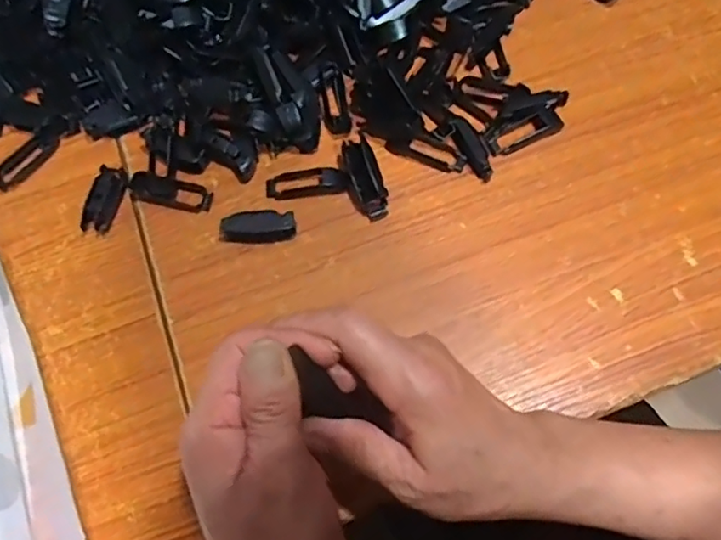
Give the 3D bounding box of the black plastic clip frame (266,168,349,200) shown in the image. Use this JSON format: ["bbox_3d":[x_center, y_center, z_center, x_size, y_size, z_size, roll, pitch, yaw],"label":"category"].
[{"bbox_3d":[-0.037,-0.061,0.401,0.057,0.004,0.020,-6,69,-2],"label":"black plastic clip frame"}]

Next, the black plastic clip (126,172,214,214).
[{"bbox_3d":[-0.132,-0.055,0.398,0.056,0.010,0.021,15,70,6],"label":"black plastic clip"}]

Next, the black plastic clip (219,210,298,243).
[{"bbox_3d":[-0.069,-0.030,0.385,0.049,0.011,0.018,-1,69,0],"label":"black plastic clip"}]

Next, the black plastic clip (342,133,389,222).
[{"bbox_3d":[0.003,-0.063,0.392,0.022,0.017,0.055,-20,76,4],"label":"black plastic clip"}]

